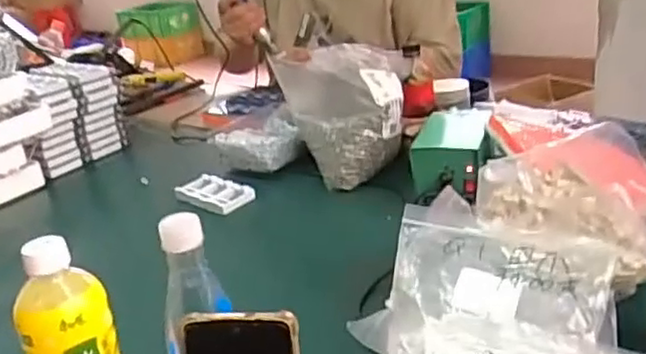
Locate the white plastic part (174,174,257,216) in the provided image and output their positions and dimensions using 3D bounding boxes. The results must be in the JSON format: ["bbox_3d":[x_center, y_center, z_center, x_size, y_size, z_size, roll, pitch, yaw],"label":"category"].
[{"bbox_3d":[-0.167,0.027,1.060,0.121,0.018,0.071,9,28,36],"label":"white plastic part"}]

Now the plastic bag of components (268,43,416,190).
[{"bbox_3d":[0.027,-0.105,1.070,0.209,0.175,0.171,-6,22,5],"label":"plastic bag of components"}]

